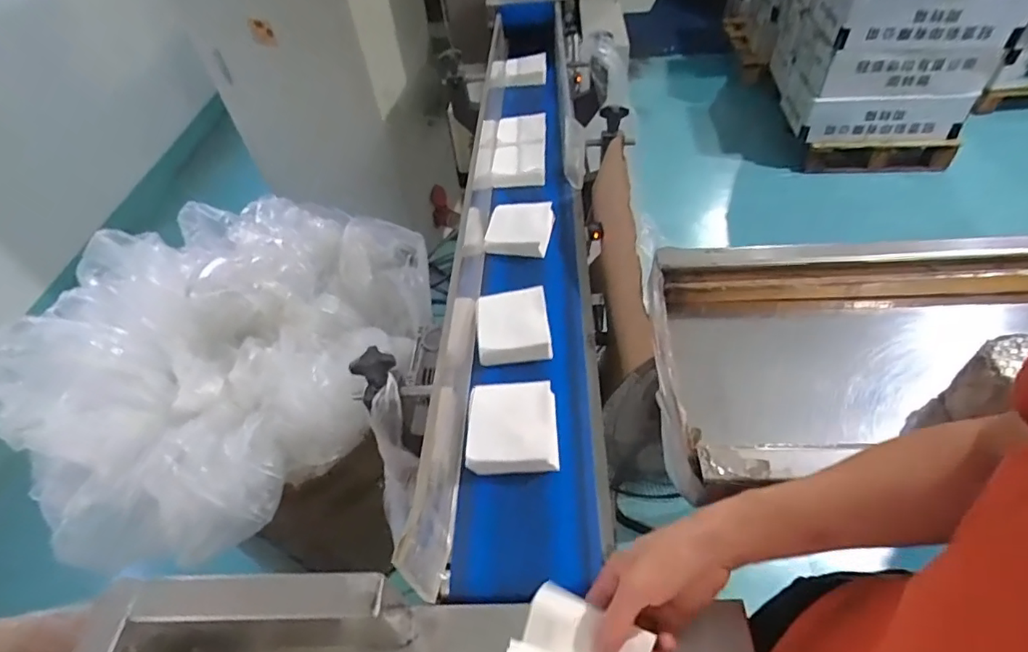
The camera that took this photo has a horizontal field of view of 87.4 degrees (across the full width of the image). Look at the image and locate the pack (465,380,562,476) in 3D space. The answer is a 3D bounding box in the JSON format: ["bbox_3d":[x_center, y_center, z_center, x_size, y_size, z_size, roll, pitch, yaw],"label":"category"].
[{"bbox_3d":[-0.001,0.112,0.597,0.096,0.034,0.100,-2,48,4],"label":"pack"}]

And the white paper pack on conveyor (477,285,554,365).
[{"bbox_3d":[-0.001,0.000,0.694,0.092,0.041,0.109,-5,48,1],"label":"white paper pack on conveyor"}]

